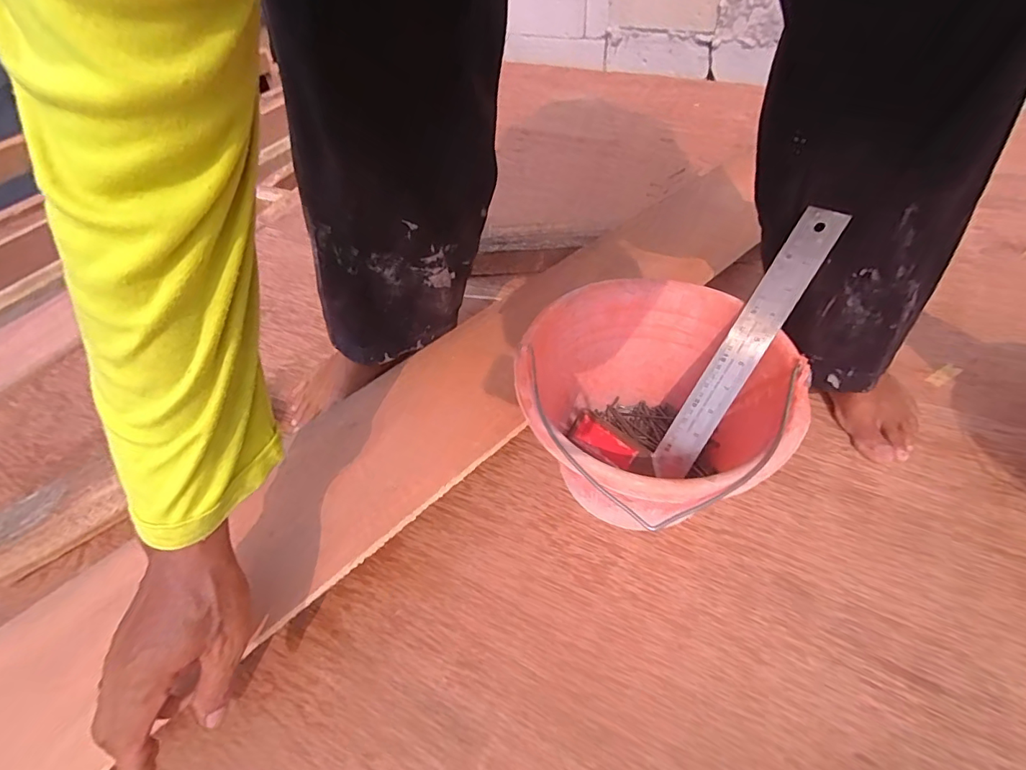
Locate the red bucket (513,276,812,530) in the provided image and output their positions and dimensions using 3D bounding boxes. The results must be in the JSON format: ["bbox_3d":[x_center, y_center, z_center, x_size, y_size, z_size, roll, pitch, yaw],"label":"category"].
[{"bbox_3d":[0.126,0.039,0.472,0.228,0.169,0.237,-2,47,2],"label":"red bucket"}]

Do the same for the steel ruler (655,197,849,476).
[{"bbox_3d":[0.208,-0.032,0.446,0.037,0.005,0.269,36,102,37],"label":"steel ruler"}]

